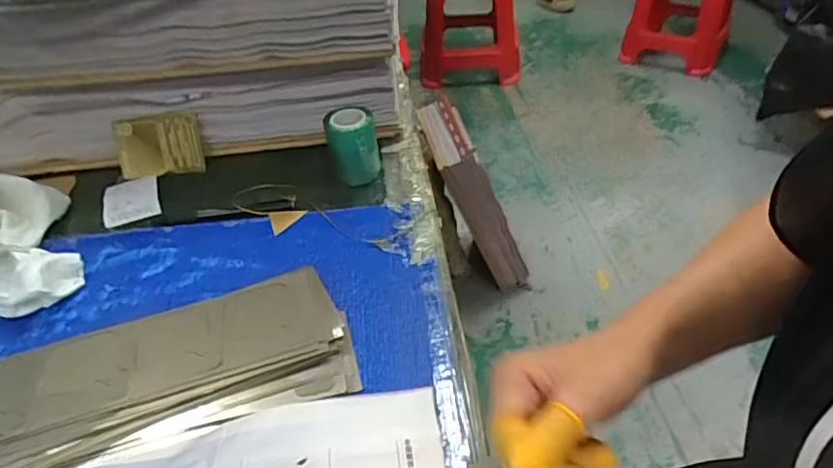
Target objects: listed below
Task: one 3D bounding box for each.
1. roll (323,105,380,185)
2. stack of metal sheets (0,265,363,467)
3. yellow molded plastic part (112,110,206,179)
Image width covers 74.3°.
[{"bbox_3d":[-0.064,-0.093,0.554,0.049,0.064,0.058,-10,42,-4],"label":"roll"},{"bbox_3d":[-0.195,0.097,0.391,0.288,0.021,0.113,-15,43,-10],"label":"stack of metal sheets"},{"bbox_3d":[-0.276,-0.096,0.587,0.089,0.065,0.010,-5,23,-3],"label":"yellow molded plastic part"}]

